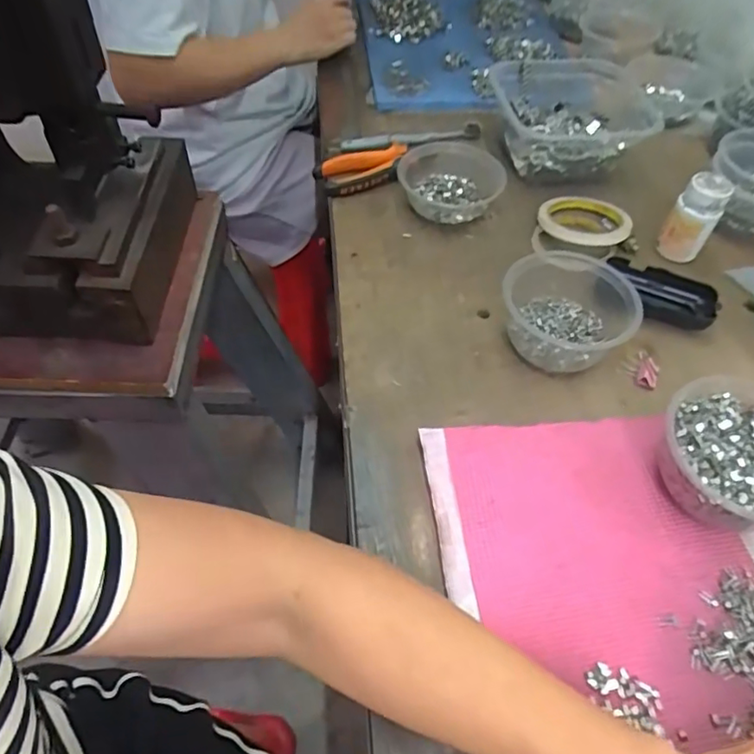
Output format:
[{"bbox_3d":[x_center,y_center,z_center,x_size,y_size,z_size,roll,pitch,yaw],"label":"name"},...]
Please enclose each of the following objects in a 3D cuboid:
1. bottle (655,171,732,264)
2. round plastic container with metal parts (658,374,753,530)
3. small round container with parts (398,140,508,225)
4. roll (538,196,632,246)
[{"bbox_3d":[0.325,-0.165,0.592,0.044,0.071,0.042,34,60,23],"label":"bottle"},{"bbox_3d":[0.265,0.060,0.427,0.109,0.059,0.112,0,53,0],"label":"round plastic container with metal parts"},{"bbox_3d":[0.085,-0.222,0.656,0.116,0.042,0.111,0,53,0],"label":"small round container with parts"},{"bbox_3d":[0.232,-0.178,0.639,0.095,0.013,0.095,0,53,0],"label":"roll"}]

